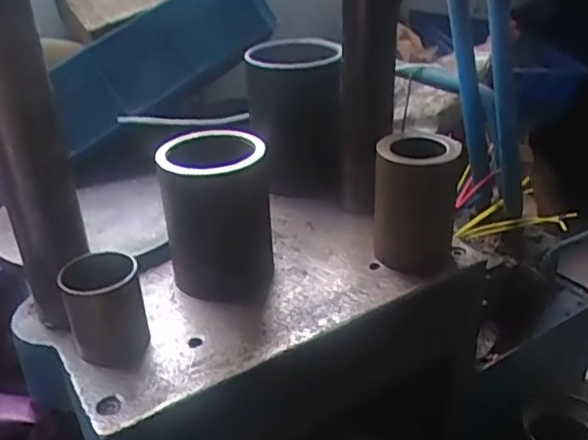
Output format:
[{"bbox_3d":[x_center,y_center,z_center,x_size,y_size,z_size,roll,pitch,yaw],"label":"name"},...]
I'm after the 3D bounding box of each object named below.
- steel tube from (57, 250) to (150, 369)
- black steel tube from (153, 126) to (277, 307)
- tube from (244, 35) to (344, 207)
[{"bbox_3d":[-0.175,0.084,0.579,0.068,0.092,0.067,-14,31,-20],"label":"steel tube"},{"bbox_3d":[-0.079,-0.002,0.656,0.107,0.161,0.101,-6,29,-7],"label":"black steel tube"},{"bbox_3d":[-0.001,-0.129,0.827,0.129,0.196,0.158,0,29,5],"label":"tube"}]

